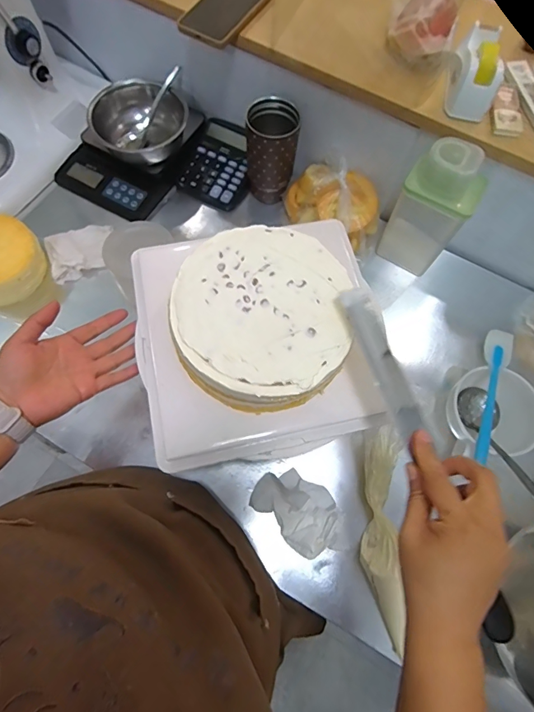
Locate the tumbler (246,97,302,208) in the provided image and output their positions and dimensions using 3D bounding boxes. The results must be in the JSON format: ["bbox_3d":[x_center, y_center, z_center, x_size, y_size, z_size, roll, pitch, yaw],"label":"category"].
[{"bbox_3d":[0.008,-0.328,0.657,0.075,0.151,0.078,1,70,-2],"label":"tumbler"}]

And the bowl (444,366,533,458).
[{"bbox_3d":[0.309,0.080,0.557,0.111,0.064,0.116,1,70,-2],"label":"bowl"}]

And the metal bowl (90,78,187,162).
[{"bbox_3d":[-0.208,-0.382,0.671,0.141,0.069,0.141,1,70,-2],"label":"metal bowl"}]

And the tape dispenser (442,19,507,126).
[{"bbox_3d":[0.272,-0.374,0.524,0.056,0.060,0.113,11,69,2],"label":"tape dispenser"}]

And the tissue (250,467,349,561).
[{"bbox_3d":[0.044,0.197,0.516,0.121,0.038,0.081,42,73,12],"label":"tissue"}]

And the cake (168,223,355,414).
[{"bbox_3d":[-0.006,-0.039,0.434,0.173,0.077,0.189,1,70,-2],"label":"cake"}]

